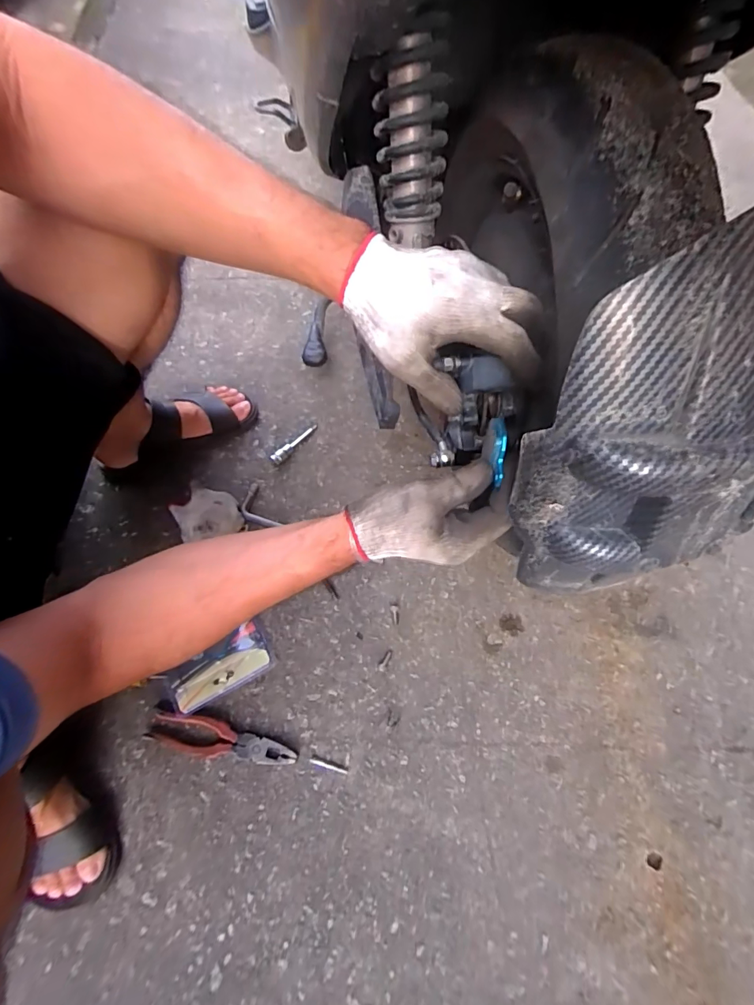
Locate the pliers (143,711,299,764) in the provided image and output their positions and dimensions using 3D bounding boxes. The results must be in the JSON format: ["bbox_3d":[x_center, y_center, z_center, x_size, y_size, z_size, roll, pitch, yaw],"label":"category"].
[{"bbox_3d":[-0.199,0.303,0.546,0.192,0.016,0.045,13,69,5],"label":"pliers"}]

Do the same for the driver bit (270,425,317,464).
[{"bbox_3d":[-0.135,-0.097,0.718,0.020,0.019,0.097,25,54,37],"label":"driver bit"}]

